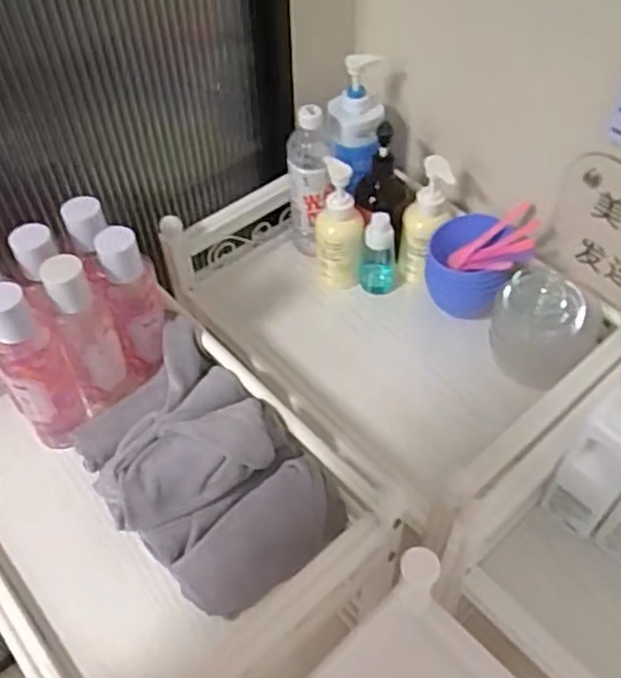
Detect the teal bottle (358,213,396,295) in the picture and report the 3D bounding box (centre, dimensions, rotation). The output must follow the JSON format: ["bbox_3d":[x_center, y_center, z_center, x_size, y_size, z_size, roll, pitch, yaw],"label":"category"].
[{"bbox_3d":[0.088,-0.111,0.893,0.049,0.122,0.040,3,50,6],"label":"teal bottle"}]

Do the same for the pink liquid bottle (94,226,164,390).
[{"bbox_3d":[-0.196,-0.034,0.768,0.058,0.196,0.053,-13,51,-7],"label":"pink liquid bottle"}]

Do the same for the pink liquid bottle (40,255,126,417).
[{"bbox_3d":[-0.246,-0.002,0.747,0.062,0.205,0.053,-24,53,-16],"label":"pink liquid bottle"}]

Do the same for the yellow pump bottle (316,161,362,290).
[{"bbox_3d":[0.035,-0.144,0.881,0.061,0.179,0.050,-2,50,1],"label":"yellow pump bottle"}]

